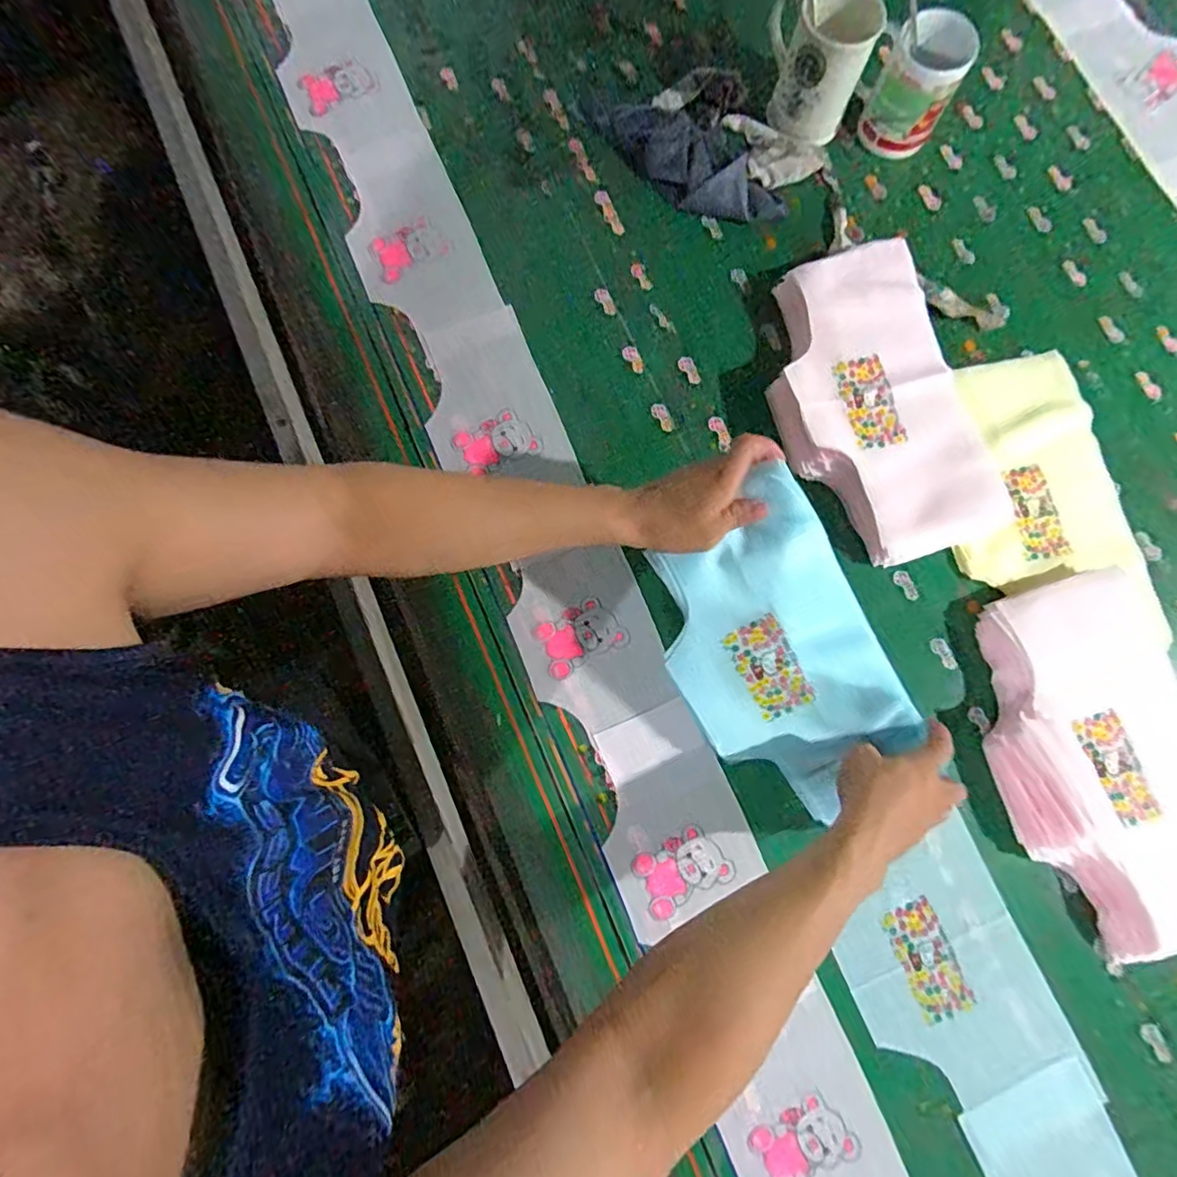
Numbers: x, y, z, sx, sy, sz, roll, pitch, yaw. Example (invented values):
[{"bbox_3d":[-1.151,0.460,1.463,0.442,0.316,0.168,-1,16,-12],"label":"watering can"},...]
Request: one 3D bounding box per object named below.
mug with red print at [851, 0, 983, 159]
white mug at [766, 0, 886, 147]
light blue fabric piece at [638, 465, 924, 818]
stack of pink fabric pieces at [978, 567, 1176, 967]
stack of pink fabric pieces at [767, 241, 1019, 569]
[{"bbox_3d":[0.359,-0.559,0.636,0.097,0.093,0.094,28,82,6],"label":"mug with red print"},{"bbox_3d":[0.247,-0.577,0.636,0.113,0.102,0.111,18,81,4],"label":"white mug"},{"bbox_3d":[0.167,0.063,0.508,0.170,0.013,0.294,-31,103,9],"label":"light blue fabric piece"},{"bbox_3d":[0.492,0.165,0.532,0.204,0.048,0.345,-16,80,-2],"label":"stack of pink fabric pieces"},{"bbox_3d":[0.293,-0.194,0.598,0.180,0.032,0.331,-17,80,-2],"label":"stack of pink fabric pieces"}]

